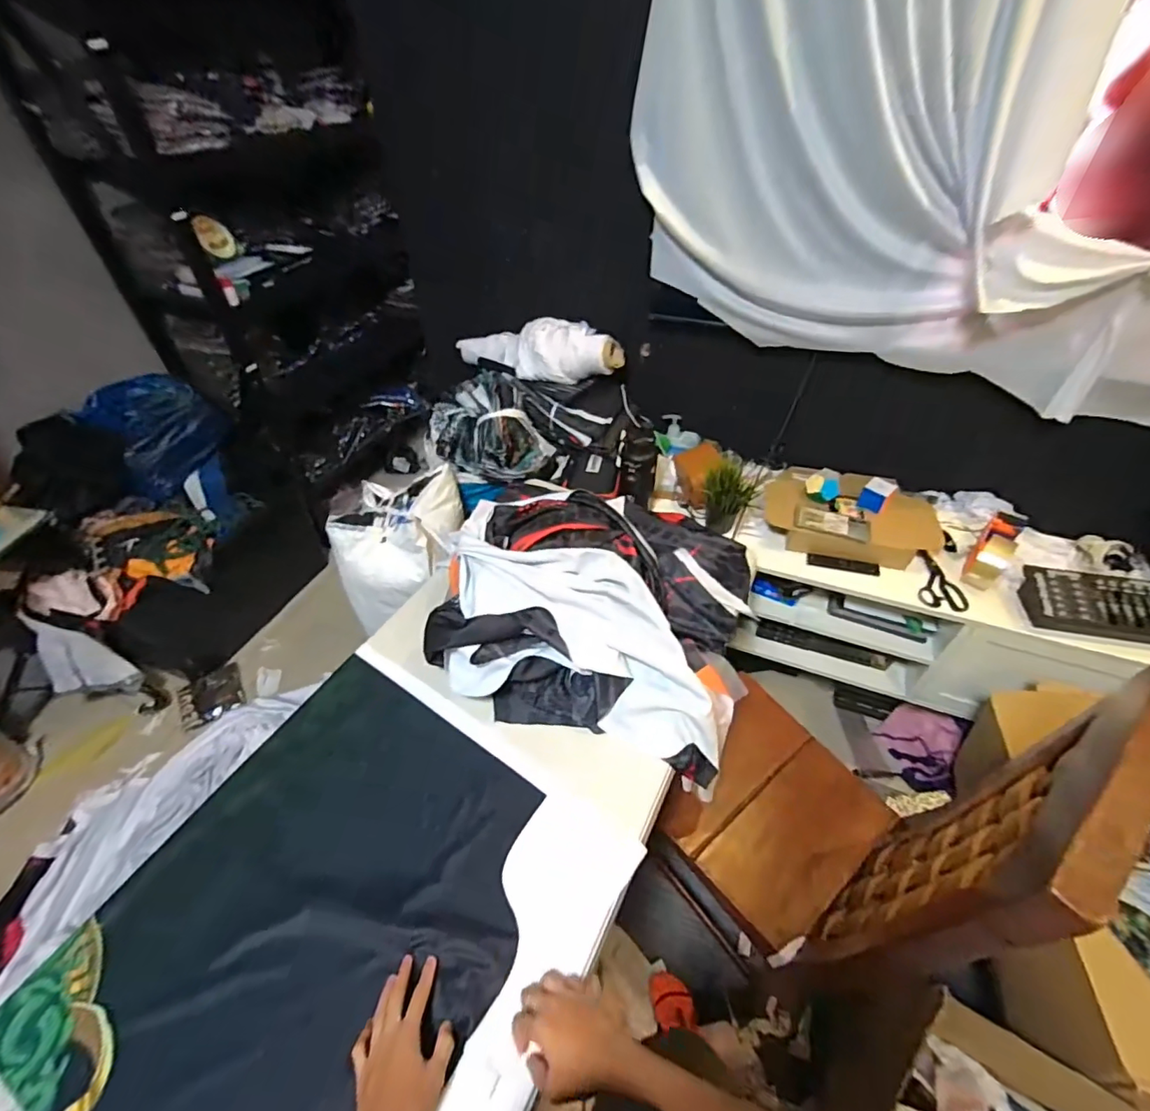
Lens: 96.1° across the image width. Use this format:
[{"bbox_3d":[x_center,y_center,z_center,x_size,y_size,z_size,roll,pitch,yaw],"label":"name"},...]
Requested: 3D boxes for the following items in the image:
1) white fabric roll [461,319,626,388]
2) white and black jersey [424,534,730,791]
[{"bbox_3d":[-0.121,-0.558,1.400,0.518,0.134,0.120,15,48,16],"label":"white fabric roll"},{"bbox_3d":[0.009,0.150,0.892,0.526,0.210,0.264,12,47,13],"label":"white and black jersey"}]

